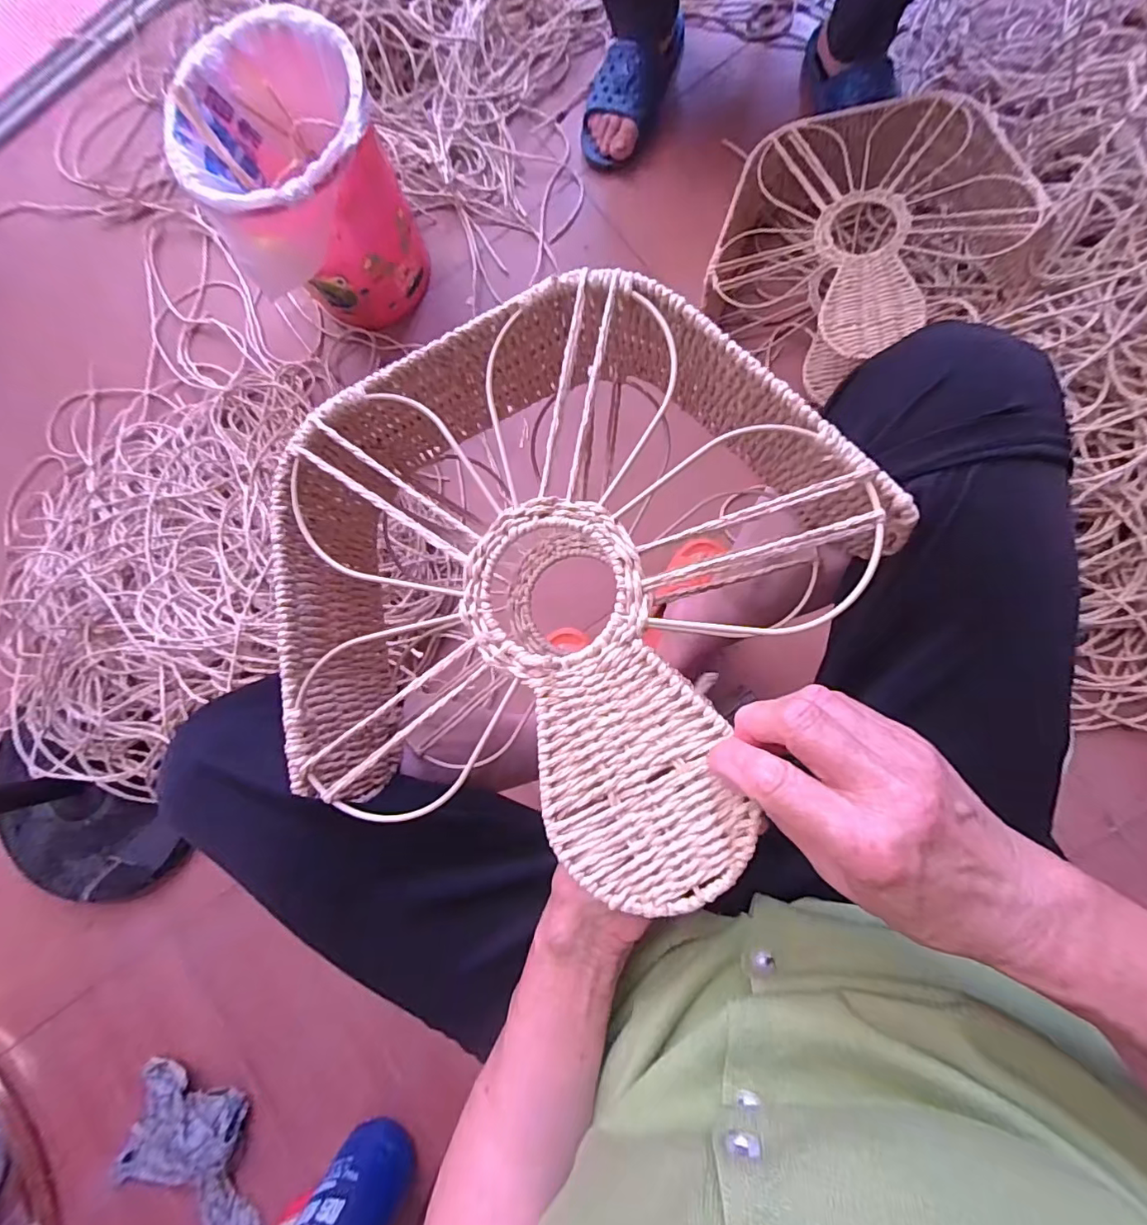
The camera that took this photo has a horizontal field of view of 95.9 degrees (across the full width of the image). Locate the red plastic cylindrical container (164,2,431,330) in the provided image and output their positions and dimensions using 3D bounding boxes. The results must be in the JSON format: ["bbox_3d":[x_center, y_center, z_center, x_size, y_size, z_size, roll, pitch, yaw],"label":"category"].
[{"bbox_3d":[-0.344,-0.567,0.721,0.227,0.275,0.218,0,86,7],"label":"red plastic cylindrical container"}]

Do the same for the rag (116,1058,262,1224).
[{"bbox_3d":[-0.544,0.798,0.752,0.235,0.067,0.224,15,88,8],"label":"rag"}]

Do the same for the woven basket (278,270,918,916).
[{"bbox_3d":[-0.021,-0.013,0.342,0.322,0.115,0.352,0,86,7],"label":"woven basket"}]

